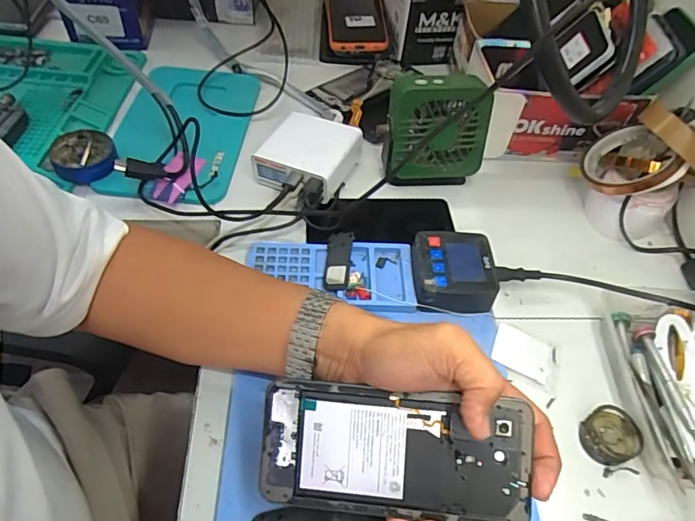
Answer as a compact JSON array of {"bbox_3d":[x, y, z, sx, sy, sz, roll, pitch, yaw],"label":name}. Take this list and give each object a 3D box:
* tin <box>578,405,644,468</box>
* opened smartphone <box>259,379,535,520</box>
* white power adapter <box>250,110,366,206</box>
[{"bbox_3d":[0.204,0.136,0.394,0.041,0.019,0.040,2,55,-3],"label":"tin"},{"bbox_3d":[0.027,0.119,0.311,0.160,0.004,0.071,3,85,7],"label":"opened smartphone"},{"bbox_3d":[-0.042,-0.111,0.544,0.091,0.046,0.094,25,56,13],"label":"white power adapter"}]

